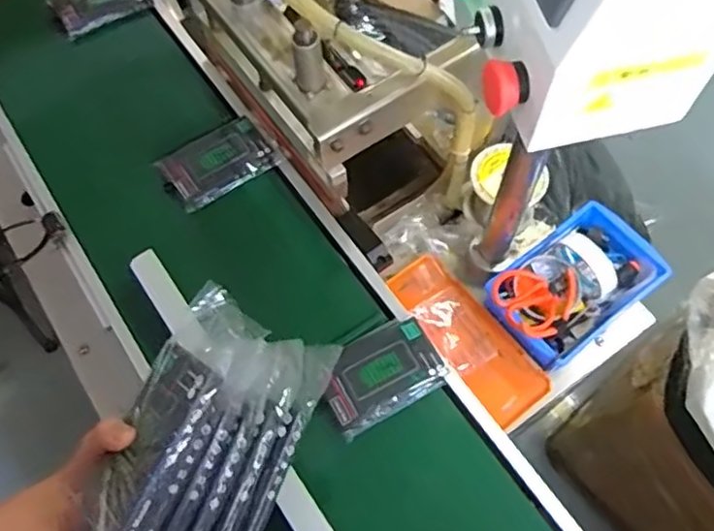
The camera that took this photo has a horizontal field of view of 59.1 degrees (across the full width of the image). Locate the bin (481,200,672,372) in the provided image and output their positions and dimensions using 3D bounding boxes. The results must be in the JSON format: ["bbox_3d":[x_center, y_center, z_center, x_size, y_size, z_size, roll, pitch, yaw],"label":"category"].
[{"bbox_3d":[0.280,0.024,0.810,0.221,0.072,0.139,-35,69,-14],"label":"bin"}]

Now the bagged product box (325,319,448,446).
[{"bbox_3d":[0.026,0.123,0.713,0.135,0.014,0.092,-28,67,-11],"label":"bagged product box"}]

